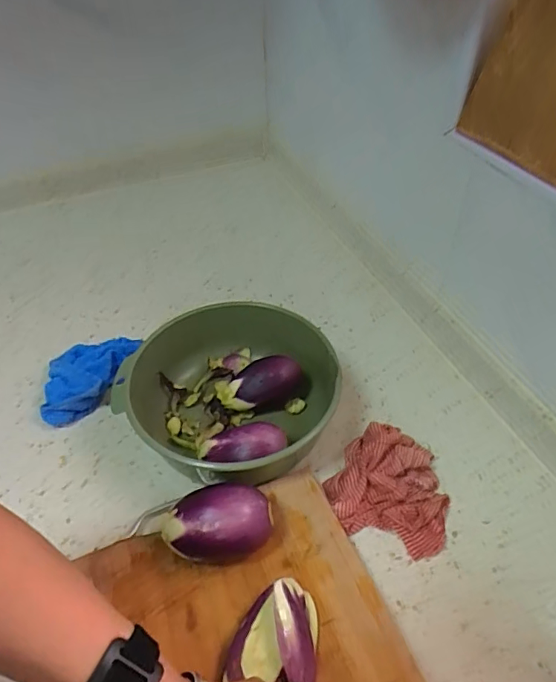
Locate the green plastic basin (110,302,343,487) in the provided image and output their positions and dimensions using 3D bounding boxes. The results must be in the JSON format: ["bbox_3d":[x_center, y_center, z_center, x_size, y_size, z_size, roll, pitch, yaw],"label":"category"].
[{"bbox_3d":[-0.053,0.062,0.574,0.232,0.087,0.220,26,52,22],"label":"green plastic basin"}]

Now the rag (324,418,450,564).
[{"bbox_3d":[0.117,0.148,0.517,0.125,0.039,0.115,14,48,12],"label":"rag"}]

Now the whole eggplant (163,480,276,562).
[{"bbox_3d":[-0.055,0.171,0.464,0.099,0.066,0.061,-2,47,-2],"label":"whole eggplant"}]

